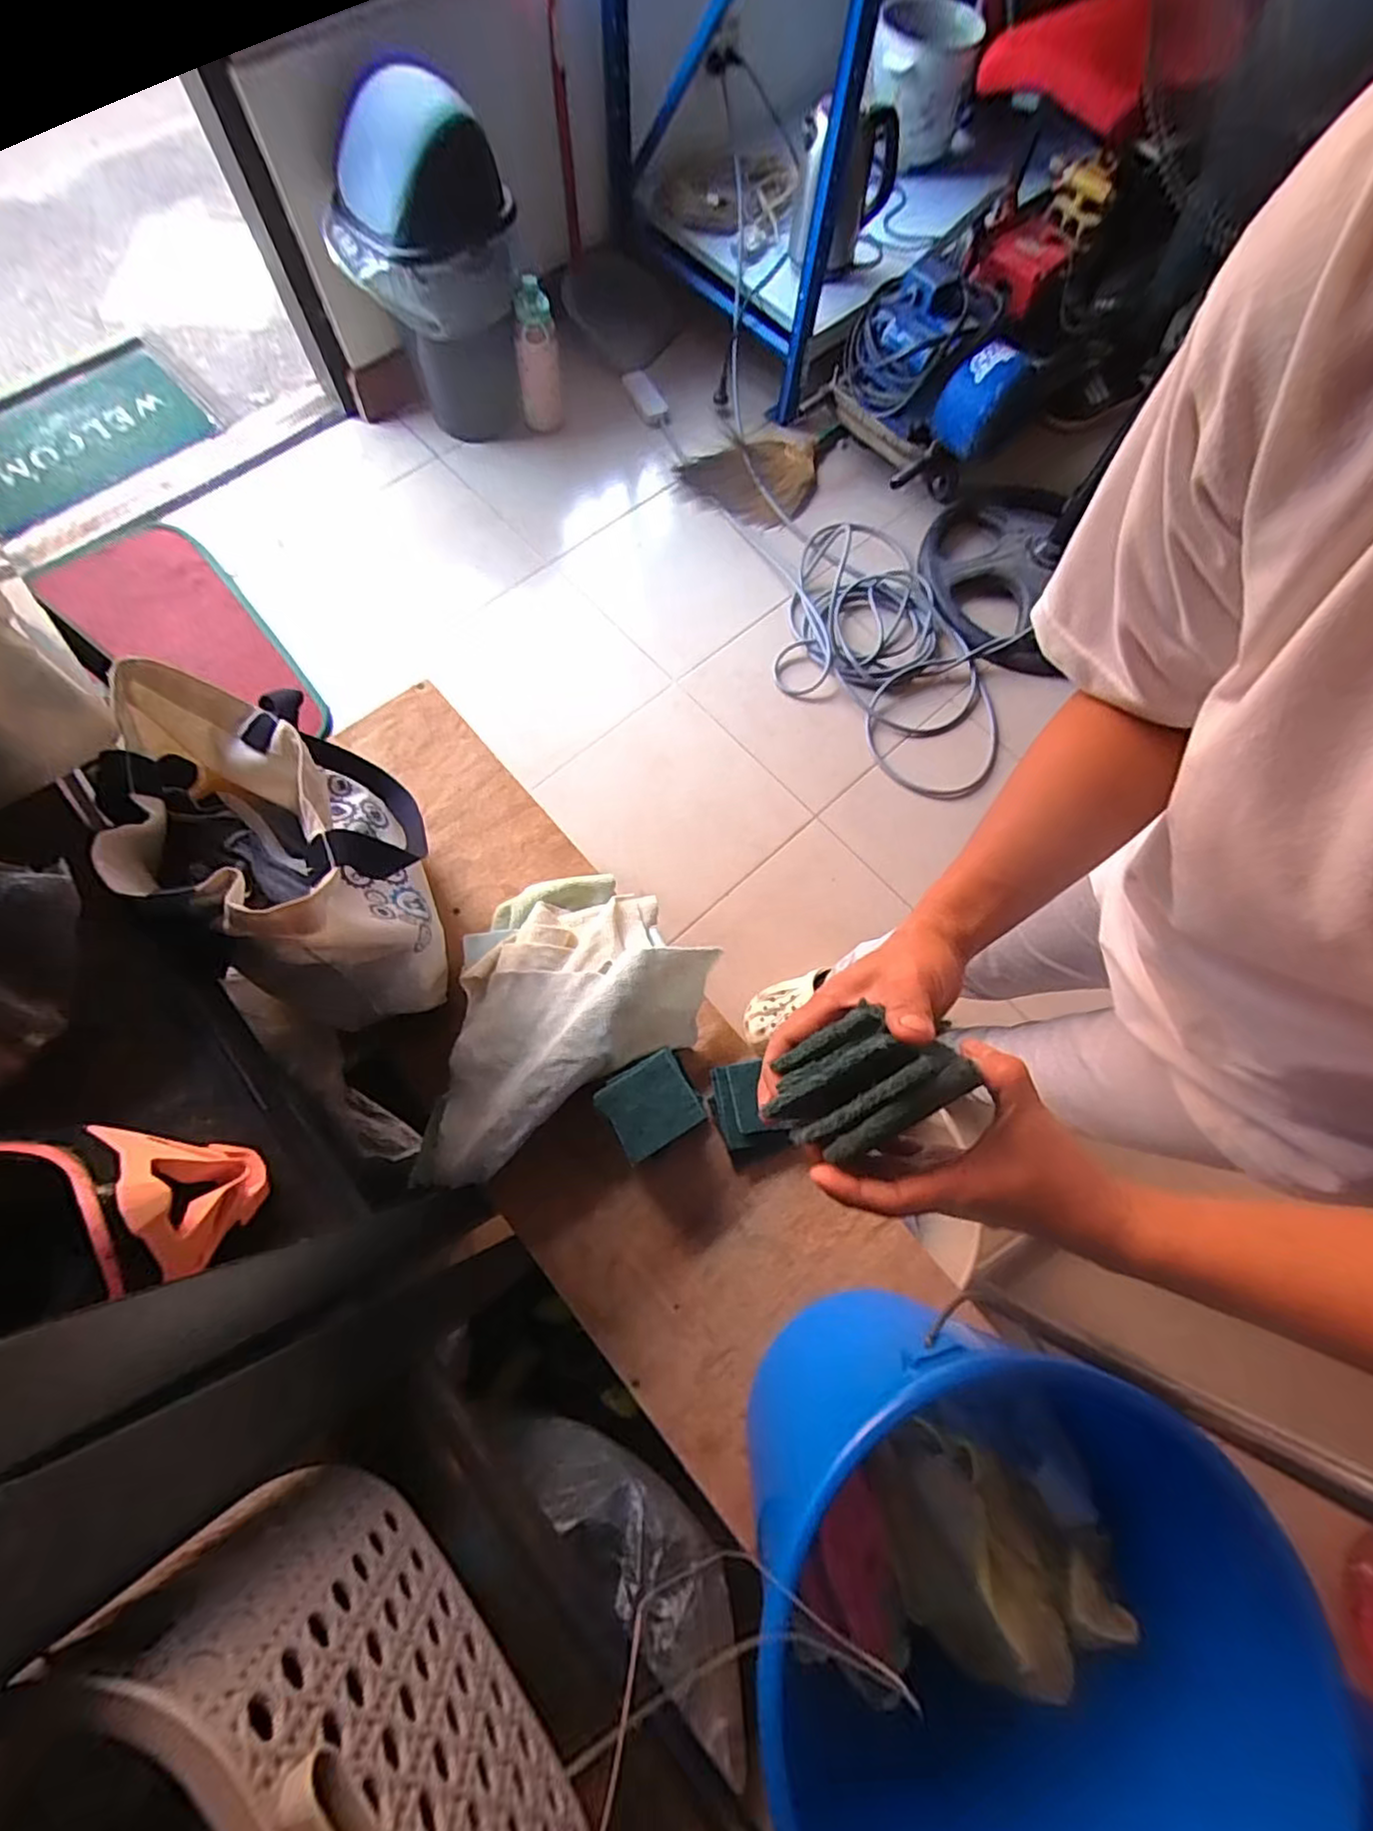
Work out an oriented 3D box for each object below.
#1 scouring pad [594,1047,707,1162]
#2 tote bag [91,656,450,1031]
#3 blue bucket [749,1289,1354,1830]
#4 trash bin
[{"bbox_3d":[-0.035,0.178,0.620,0.084,0.010,0.082,-24,62,-21],"label":"scouring pad"},{"bbox_3d":[-0.333,-0.048,0.570,0.175,0.254,0.239,-19,74,-9],"label":"tote bag"},{"bbox_3d":[0.194,0.450,0.452,0.249,0.277,0.259,1,72,-2],"label":"blue bucket"},{"bbox_3d":[-0.448,-1.164,1.193,0.312,0.502,0.304,-5,72,-4],"label":"trash bin"}]

